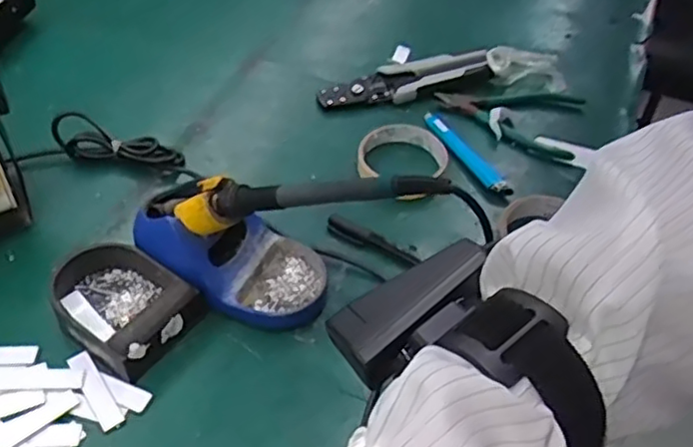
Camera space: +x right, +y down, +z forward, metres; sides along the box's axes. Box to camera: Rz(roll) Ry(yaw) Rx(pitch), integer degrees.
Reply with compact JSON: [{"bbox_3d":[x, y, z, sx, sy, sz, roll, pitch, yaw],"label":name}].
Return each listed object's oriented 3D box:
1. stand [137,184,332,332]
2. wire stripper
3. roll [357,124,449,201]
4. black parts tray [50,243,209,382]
[{"bbox_3d":[-0.084,0.018,0.513,0.149,0.068,0.087,30,53,18],"label":"stand"},{"bbox_3d":[0.063,-0.150,0.710,0.192,0.032,0.050,-8,51,-12],"label":"wire stripper"},{"bbox_3d":[0.050,-0.059,0.632,0.078,0.031,0.076,3,50,-3],"label":"roll"},{"bbox_3d":[-0.168,0.056,0.493,0.110,0.034,0.079,30,54,19],"label":"black parts tray"}]

